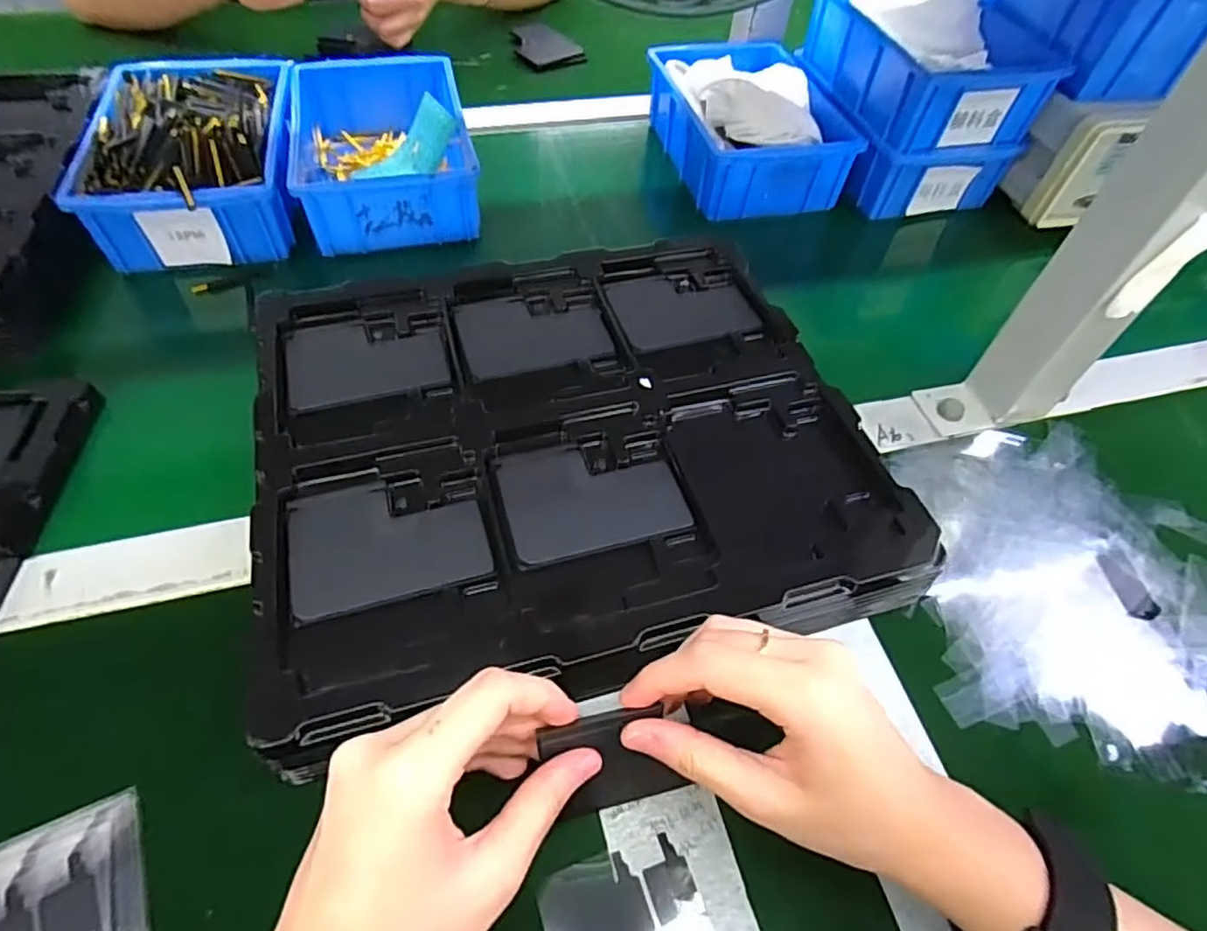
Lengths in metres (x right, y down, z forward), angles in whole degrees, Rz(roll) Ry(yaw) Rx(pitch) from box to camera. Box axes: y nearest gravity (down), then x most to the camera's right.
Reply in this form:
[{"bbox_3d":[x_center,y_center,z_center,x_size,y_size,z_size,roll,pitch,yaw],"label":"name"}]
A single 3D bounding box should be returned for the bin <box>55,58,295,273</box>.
[{"bbox_3d":[-0.316,-0.249,0.517,0.140,0.068,0.214,-7,54,-10],"label":"bin"}]

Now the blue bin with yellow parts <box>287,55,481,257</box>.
[{"bbox_3d":[-0.187,-0.270,0.554,0.134,0.062,0.205,-9,54,-12],"label":"blue bin with yellow parts"}]

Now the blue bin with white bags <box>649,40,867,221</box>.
[{"bbox_3d":[0.135,-0.321,0.606,0.146,0.072,0.201,-9,54,-11],"label":"blue bin with white bags"}]

